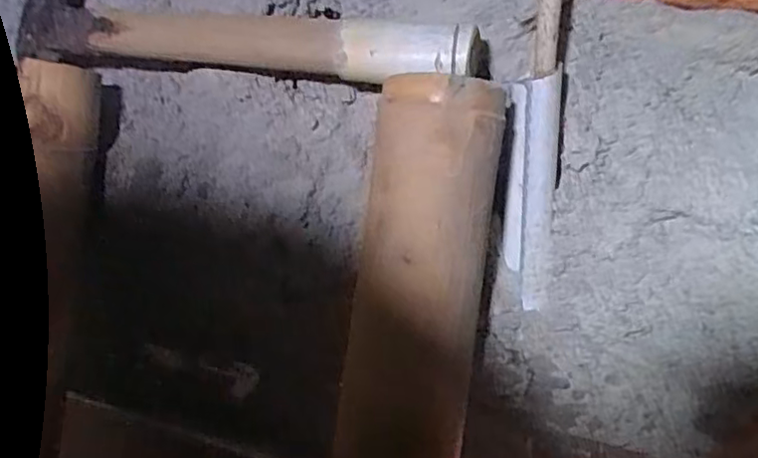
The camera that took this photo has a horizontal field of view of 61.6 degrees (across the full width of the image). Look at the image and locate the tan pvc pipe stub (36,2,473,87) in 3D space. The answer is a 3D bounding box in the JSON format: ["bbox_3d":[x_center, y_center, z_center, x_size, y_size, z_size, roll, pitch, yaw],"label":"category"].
[{"bbox_3d":[-0.082,-0.105,0.356,0.266,0.034,0.030,10,14,17],"label":"tan pvc pipe stub"}]

